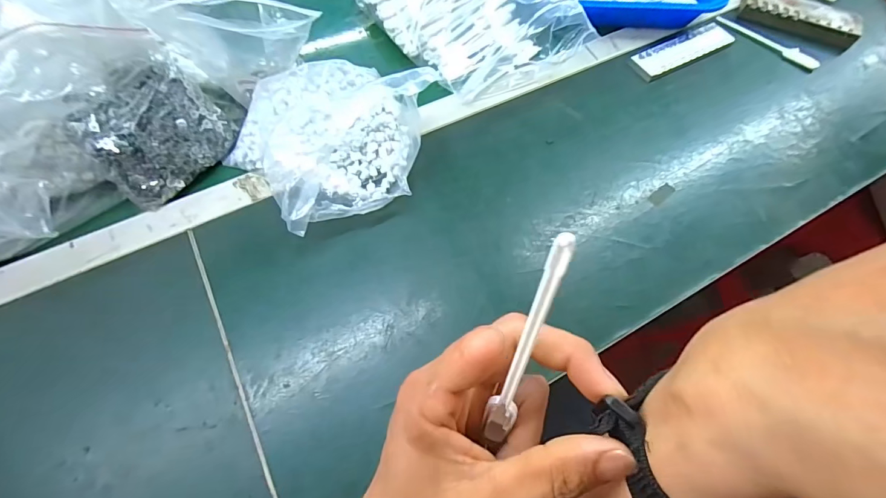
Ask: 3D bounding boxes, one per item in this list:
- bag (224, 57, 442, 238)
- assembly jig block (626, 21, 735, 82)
[{"bbox_3d":[-0.114,-0.110,0.415,0.180,0.068,0.192,-40,71,-18],"label":"bag"},{"bbox_3d":[0.316,-0.264,0.522,0.150,0.009,0.050,-27,68,-15],"label":"assembly jig block"}]

